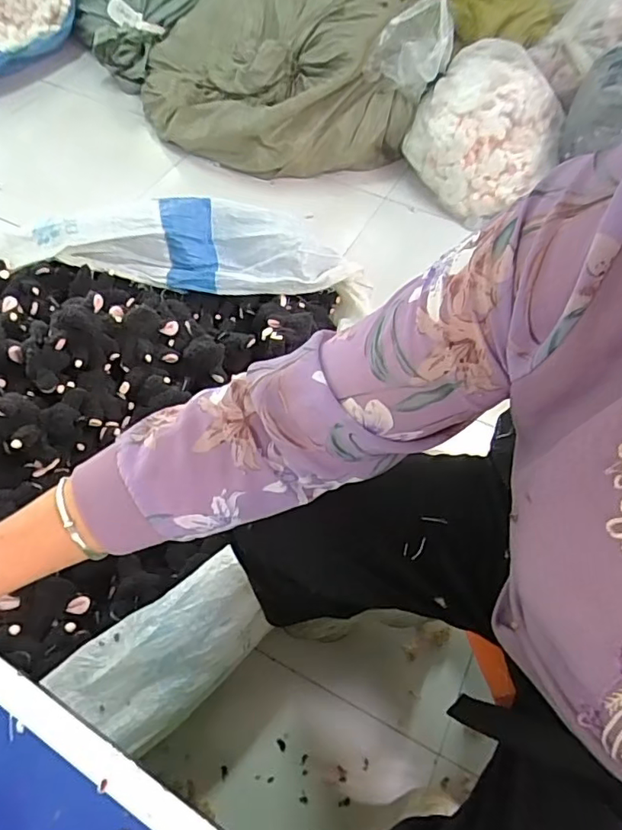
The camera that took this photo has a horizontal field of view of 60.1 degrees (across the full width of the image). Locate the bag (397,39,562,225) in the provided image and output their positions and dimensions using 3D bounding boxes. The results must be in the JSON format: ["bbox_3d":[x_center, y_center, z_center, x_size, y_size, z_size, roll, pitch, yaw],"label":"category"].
[{"bbox_3d":[0.459,-0.743,1.428,0.308,0.313,0.355,-31,64,-21],"label":"bag"}]

